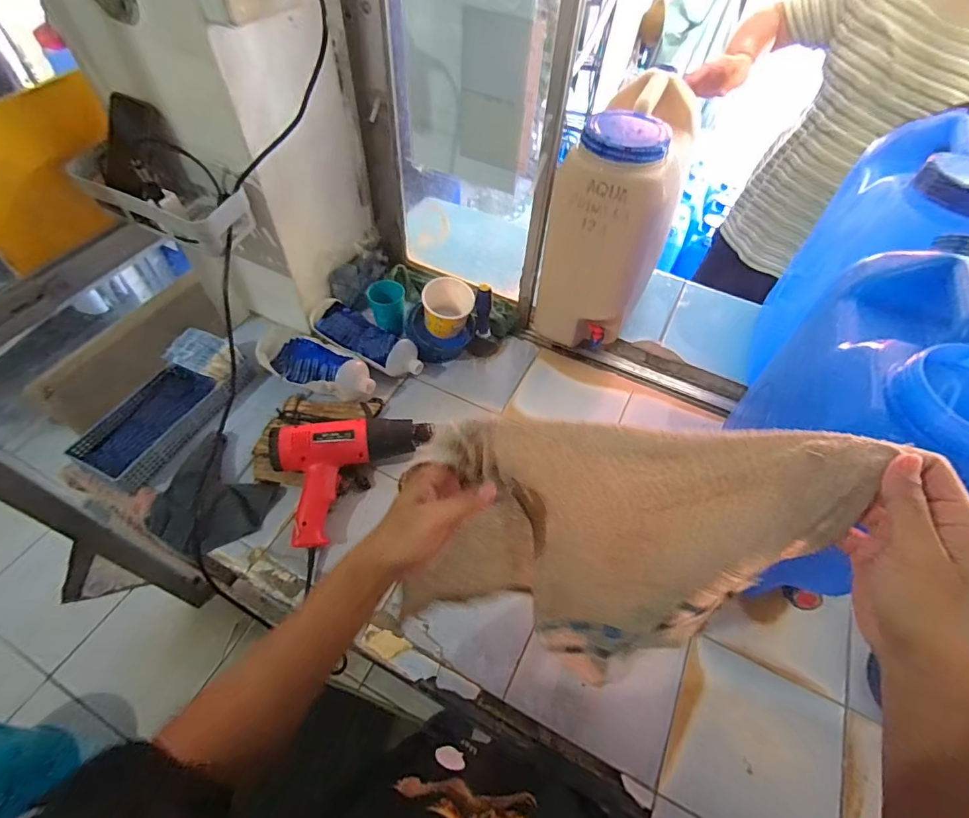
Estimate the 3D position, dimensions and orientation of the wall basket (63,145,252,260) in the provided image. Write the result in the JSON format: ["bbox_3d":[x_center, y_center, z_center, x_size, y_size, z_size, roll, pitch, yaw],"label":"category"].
[{"bbox_3d":[-0.490,-0.324,0.728,0.248,0.081,0.117,18,56,10],"label":"wall basket"}]

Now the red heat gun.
[{"bbox_3d":[-0.195,0.104,0.730,0.238,0.091,0.175,-10,56,-11],"label":"red heat gun"}]

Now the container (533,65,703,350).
[{"bbox_3d":[0.235,-0.340,0.856,0.191,0.383,0.286,21,56,12],"label":"container"}]

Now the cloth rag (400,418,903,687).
[{"bbox_3d":[0.087,0.138,0.449,0.306,0.361,0.119,14,55,7],"label":"cloth rag"}]

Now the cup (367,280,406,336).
[{"bbox_3d":[-0.195,-0.207,0.945,0.067,0.079,0.066,2,54,-2],"label":"cup"}]

